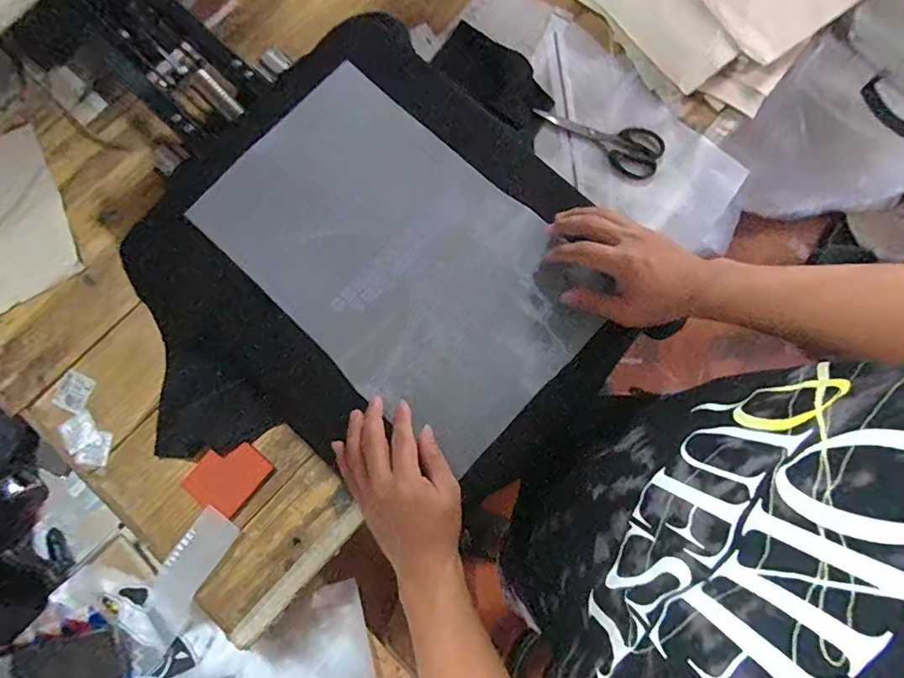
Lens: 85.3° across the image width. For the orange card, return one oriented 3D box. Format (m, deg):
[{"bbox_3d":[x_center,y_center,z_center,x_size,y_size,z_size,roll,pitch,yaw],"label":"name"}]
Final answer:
[{"bbox_3d":[-0.278,0.170,0.608,0.074,0.010,0.089,40,83,8],"label":"orange card"}]

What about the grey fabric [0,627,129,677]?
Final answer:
[{"bbox_3d":[-0.481,0.407,0.606,0.129,0.006,0.077,-7,97,-17],"label":"grey fabric"}]

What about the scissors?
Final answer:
[{"bbox_3d":[0.206,-0.285,0.676,0.176,0.007,0.067,32,82,7],"label":"scissors"}]

